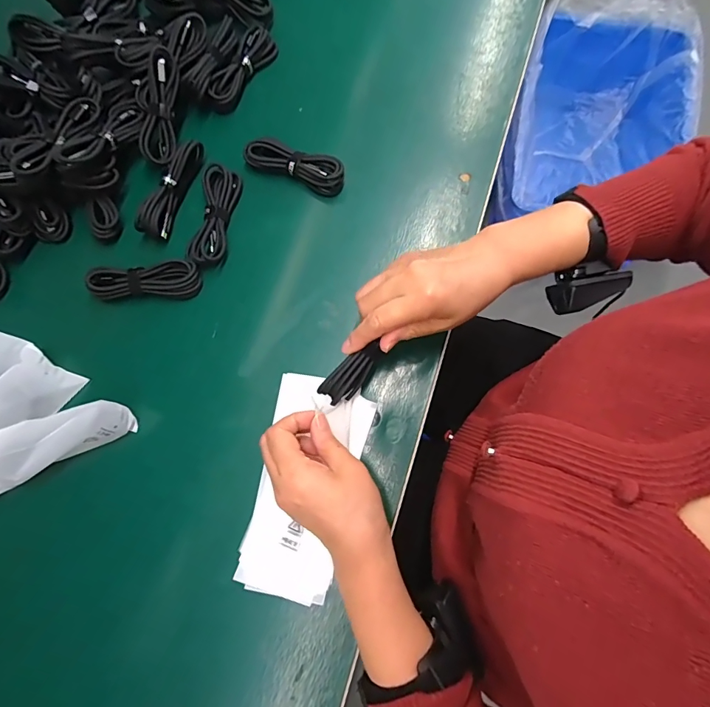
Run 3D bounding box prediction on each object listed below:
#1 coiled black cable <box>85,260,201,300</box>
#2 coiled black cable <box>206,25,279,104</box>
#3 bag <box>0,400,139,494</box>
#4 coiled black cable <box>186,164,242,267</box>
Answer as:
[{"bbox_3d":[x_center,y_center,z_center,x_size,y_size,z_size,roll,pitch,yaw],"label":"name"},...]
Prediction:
[{"bbox_3d":[-0.207,-0.072,0.408,0.101,0.017,0.033,-3,77,2],"label":"coiled black cable"},{"bbox_3d":[-0.126,-0.320,0.465,0.033,0.024,0.105,32,80,9],"label":"coiled black cable"},{"bbox_3d":[-0.275,0.079,0.362,0.148,0.025,0.048,-24,77,-3],"label":"bag"},{"bbox_3d":[-0.144,-0.140,0.422,0.034,0.015,0.104,8,77,5],"label":"coiled black cable"}]

